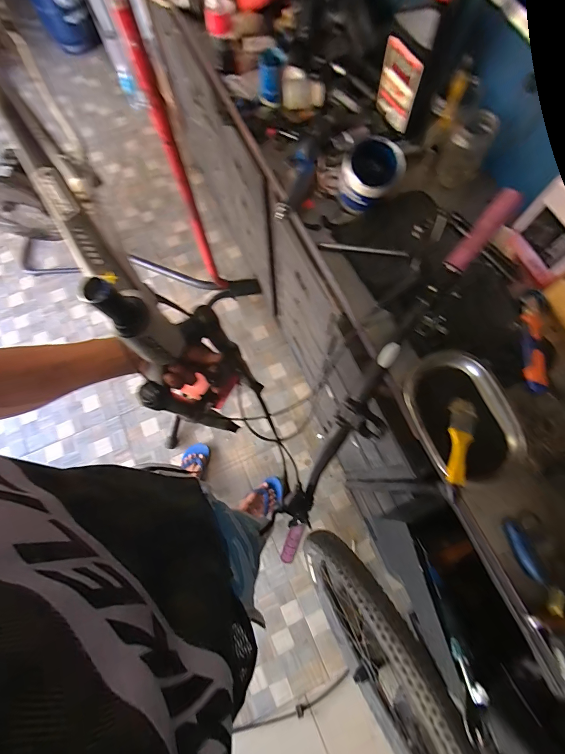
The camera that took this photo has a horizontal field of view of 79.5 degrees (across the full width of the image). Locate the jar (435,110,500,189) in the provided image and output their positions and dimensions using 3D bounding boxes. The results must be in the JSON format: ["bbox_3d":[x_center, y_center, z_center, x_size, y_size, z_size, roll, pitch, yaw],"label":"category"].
[{"bbox_3d":[0.359,-0.437,0.664,0.066,0.115,0.066,0,72,0],"label":"jar"}]

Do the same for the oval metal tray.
[{"bbox_3d":[0.289,0.064,0.551,0.142,0.034,0.207,-21,73,-6],"label":"oval metal tray"}]

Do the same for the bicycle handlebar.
[{"bbox_3d":[0.145,0.065,0.599,0.073,0.058,0.766,30,110,9],"label":"bicycle handlebar"}]

